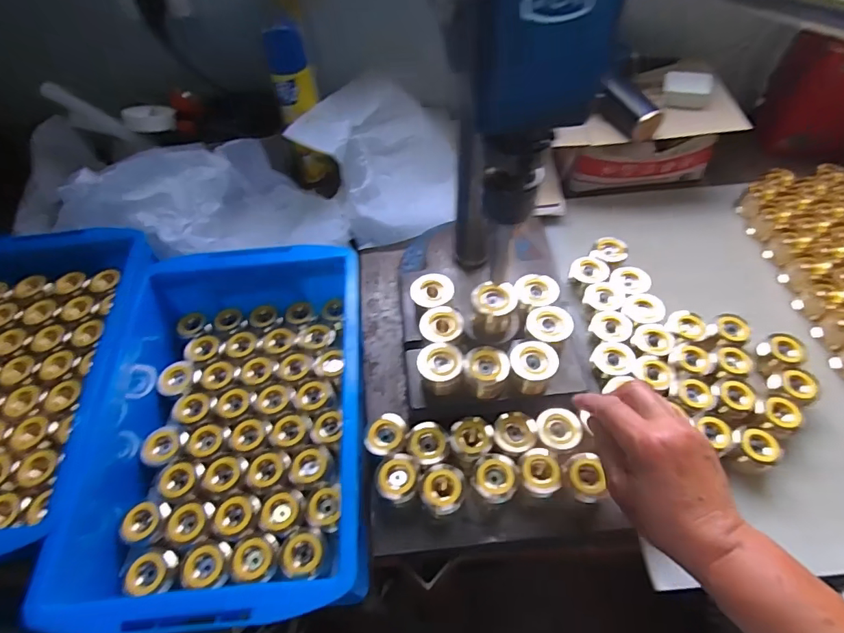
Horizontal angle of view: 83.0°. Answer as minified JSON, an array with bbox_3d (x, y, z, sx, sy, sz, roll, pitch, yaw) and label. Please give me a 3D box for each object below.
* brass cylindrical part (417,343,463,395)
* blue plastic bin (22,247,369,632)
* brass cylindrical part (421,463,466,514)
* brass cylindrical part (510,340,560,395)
[{"bbox_3d":[0.018,0.049,0.457,0.040,0.045,0.043,0,55,4],"label":"brass cylindrical part"},{"bbox_3d":[-0.176,0.094,0.472,0.238,0.097,0.363,-5,55,0],"label":"blue plastic bin"},{"bbox_3d":[0.020,0.162,0.442,0.039,0.034,0.042,-2,55,2],"label":"brass cylindrical part"},{"bbox_3d":[0.105,0.051,0.456,0.041,0.042,0.040,-2,55,2],"label":"brass cylindrical part"}]

